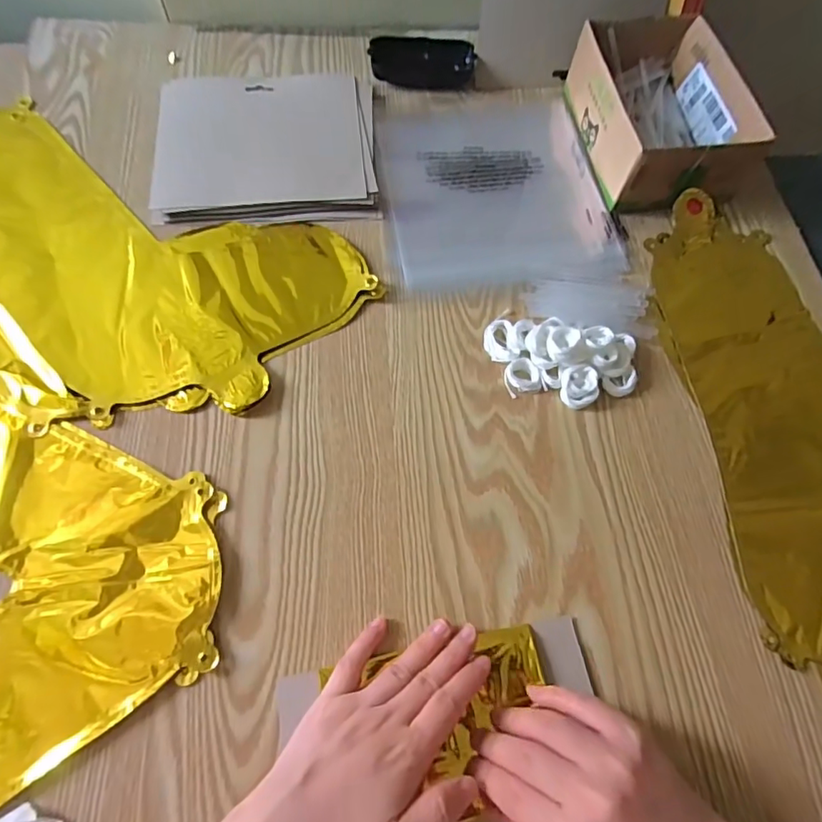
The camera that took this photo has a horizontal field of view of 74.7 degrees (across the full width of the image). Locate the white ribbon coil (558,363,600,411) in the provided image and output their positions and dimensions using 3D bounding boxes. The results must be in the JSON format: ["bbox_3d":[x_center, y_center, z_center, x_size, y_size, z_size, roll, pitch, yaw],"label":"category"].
[{"bbox_3d":[0.130,-0.019,0.419,0.028,0.015,0.030,1,65,-2],"label":"white ribbon coil"}]

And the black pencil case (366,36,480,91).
[{"bbox_3d":[0.013,-0.372,0.572,0.109,0.028,0.032,-4,65,-5],"label":"black pencil case"}]

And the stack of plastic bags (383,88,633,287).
[{"bbox_3d":[0.079,-0.223,0.524,0.204,0.008,0.239,-8,65,-6],"label":"stack of plastic bags"}]

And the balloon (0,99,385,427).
[{"bbox_3d":[-0.273,-0.129,0.452,0.429,0.016,0.233,25,66,9],"label":"balloon"}]

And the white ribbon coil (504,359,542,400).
[{"bbox_3d":[0.087,-0.027,0.426,0.027,0.007,0.028,1,65,-2],"label":"white ribbon coil"}]

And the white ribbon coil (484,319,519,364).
[{"bbox_3d":[0.073,-0.057,0.440,0.026,0.006,0.040,-4,65,-4],"label":"white ribbon coil"}]

